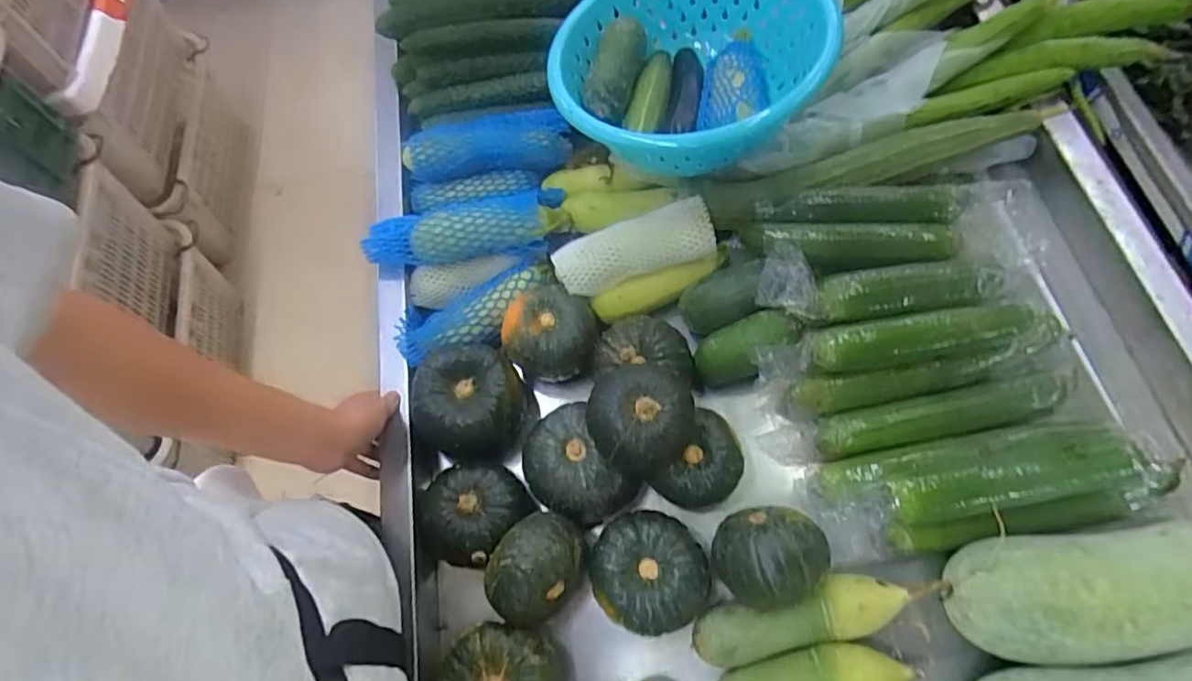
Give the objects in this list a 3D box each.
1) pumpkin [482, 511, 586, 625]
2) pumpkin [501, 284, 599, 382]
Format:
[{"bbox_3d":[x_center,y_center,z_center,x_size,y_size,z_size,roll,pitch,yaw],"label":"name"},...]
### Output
[{"bbox_3d":[-0.057,0.222,0.580,0.080,0.081,0.102,28,70,11],"label":"pumpkin"},{"bbox_3d":[-0.052,-0.008,0.686,0.104,0.063,0.097,0,67,0],"label":"pumpkin"}]

